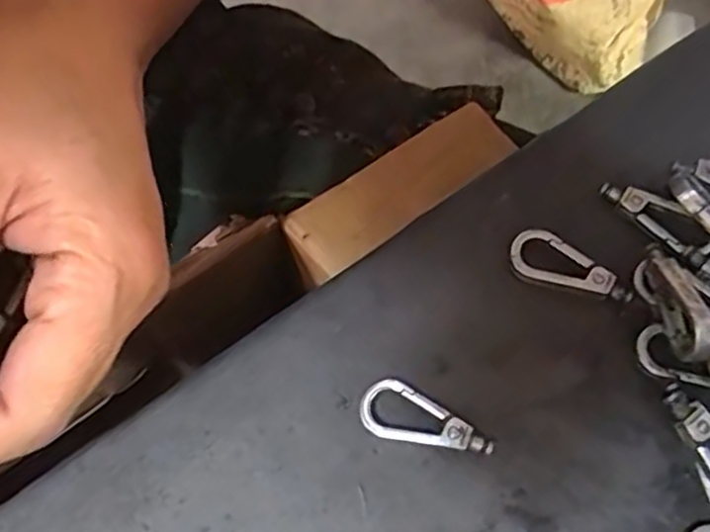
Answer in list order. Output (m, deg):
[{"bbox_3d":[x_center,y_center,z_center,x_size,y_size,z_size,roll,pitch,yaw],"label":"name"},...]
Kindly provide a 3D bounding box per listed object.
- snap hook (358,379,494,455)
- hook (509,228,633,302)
[{"bbox_3d":[0.019,0.043,0.190,0.037,0.005,0.015,19,67,10],"label":"snap hook"},{"bbox_3d":[0.065,0.000,0.206,0.036,0.006,0.014,20,68,11],"label":"hook"}]

